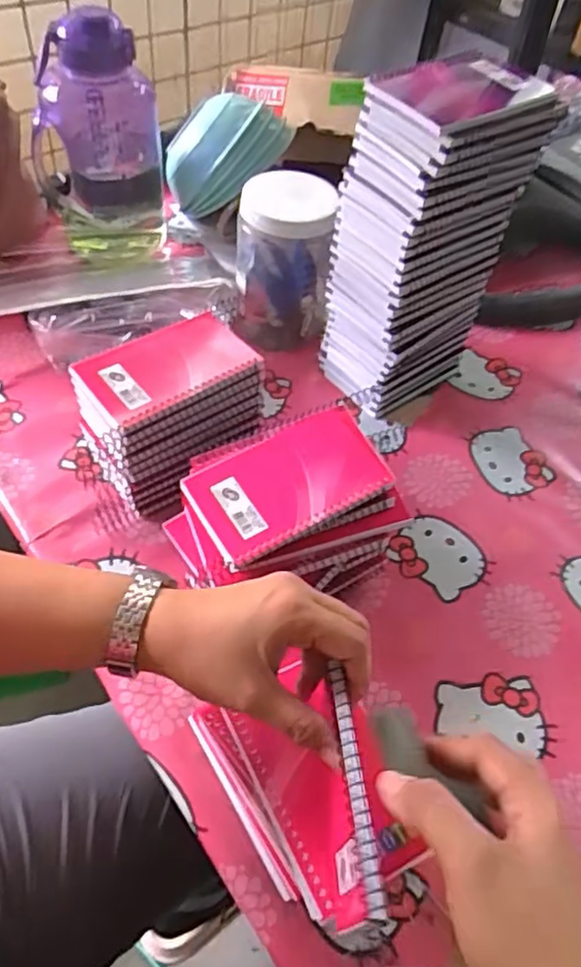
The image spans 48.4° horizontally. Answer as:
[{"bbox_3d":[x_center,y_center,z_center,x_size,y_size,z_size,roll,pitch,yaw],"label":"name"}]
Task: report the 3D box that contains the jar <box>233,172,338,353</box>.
[{"bbox_3d":[-0.007,-0.237,0.680,0.096,0.153,0.115,4,52,-2],"label":"jar"}]

